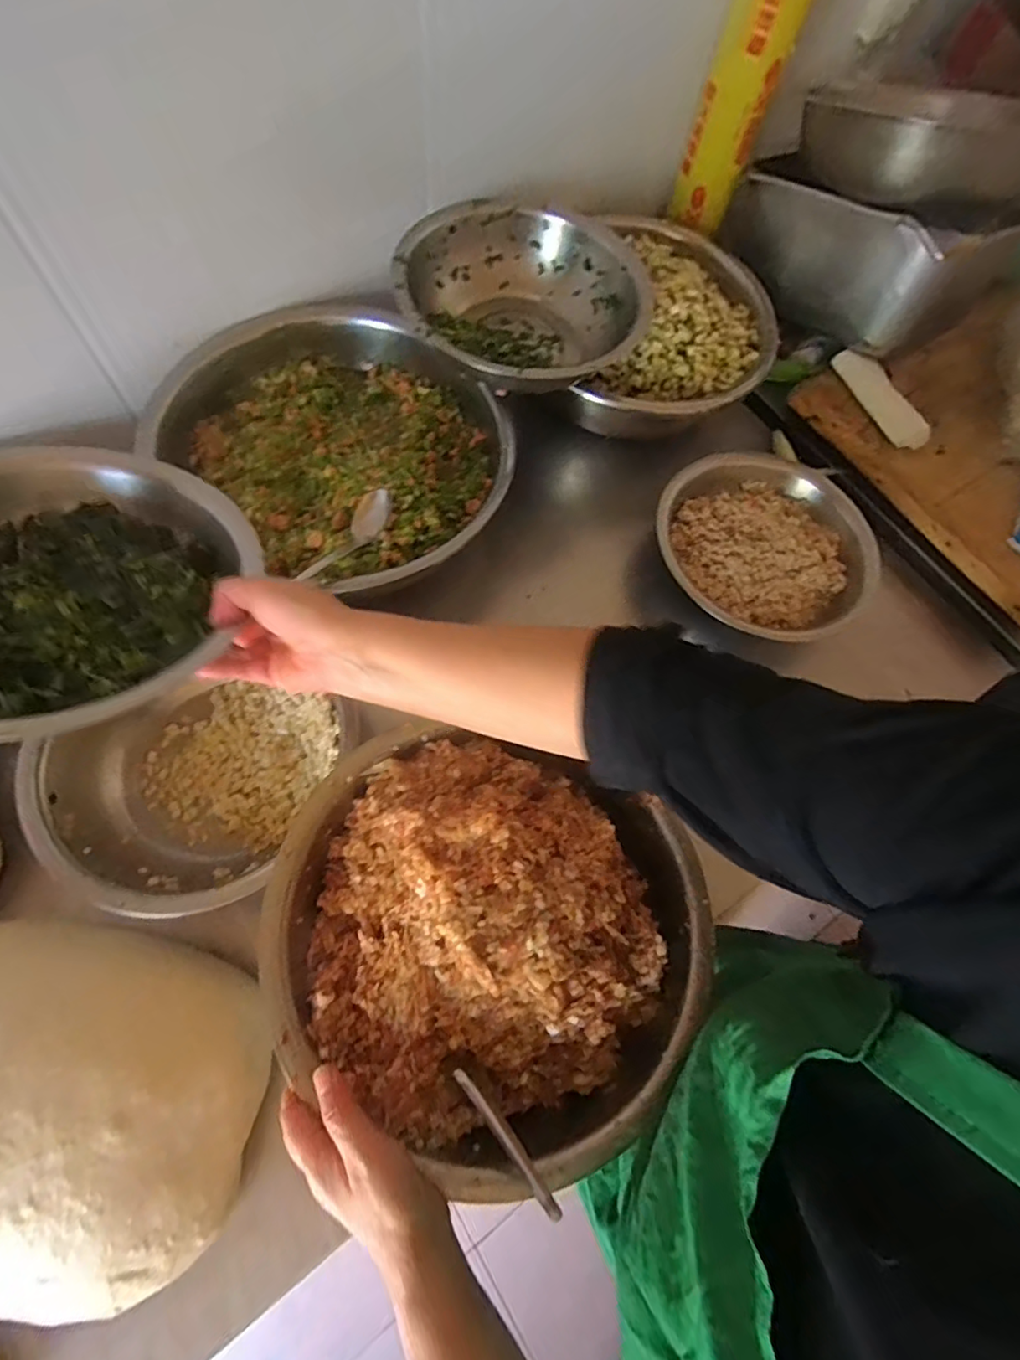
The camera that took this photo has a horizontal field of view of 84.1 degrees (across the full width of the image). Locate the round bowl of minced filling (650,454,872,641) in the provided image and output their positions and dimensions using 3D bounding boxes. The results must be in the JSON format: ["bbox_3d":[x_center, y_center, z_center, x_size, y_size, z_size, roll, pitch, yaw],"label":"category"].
[{"bbox_3d":[0.308,-0.158,0.678,0.261,0.073,0.245,1,71,-1],"label":"round bowl of minced filling"}]

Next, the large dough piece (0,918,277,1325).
[{"bbox_3d":[-0.346,0.308,0.412,0.294,0.091,0.229,9,71,1],"label":"large dough piece"}]

